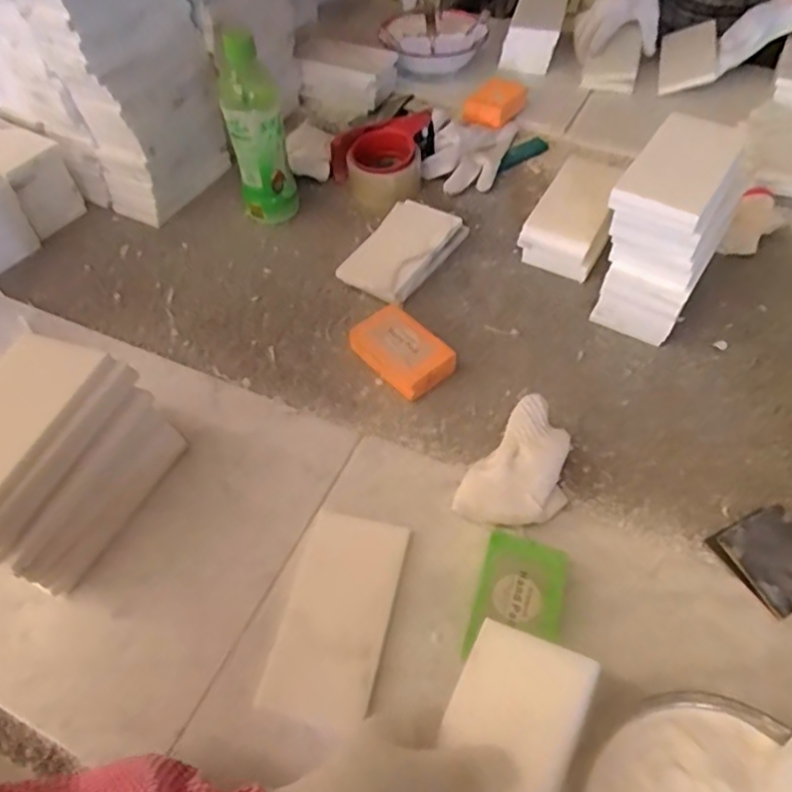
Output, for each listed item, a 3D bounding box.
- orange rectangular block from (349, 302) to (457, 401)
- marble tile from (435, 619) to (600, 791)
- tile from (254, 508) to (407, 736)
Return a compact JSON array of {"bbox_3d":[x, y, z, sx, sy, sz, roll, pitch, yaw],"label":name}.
[{"bbox_3d":[0.005,-0.046,0.593,0.063,0.034,0.094,-33,57,-20],"label":"orange rectangular block"},{"bbox_3d":[0.051,0.207,0.333,0.074,0.012,0.154,14,53,32],"label":"marble tile"},{"bbox_3d":[-0.041,0.158,0.442,0.074,0.018,0.147,9,56,8],"label":"tile"}]

